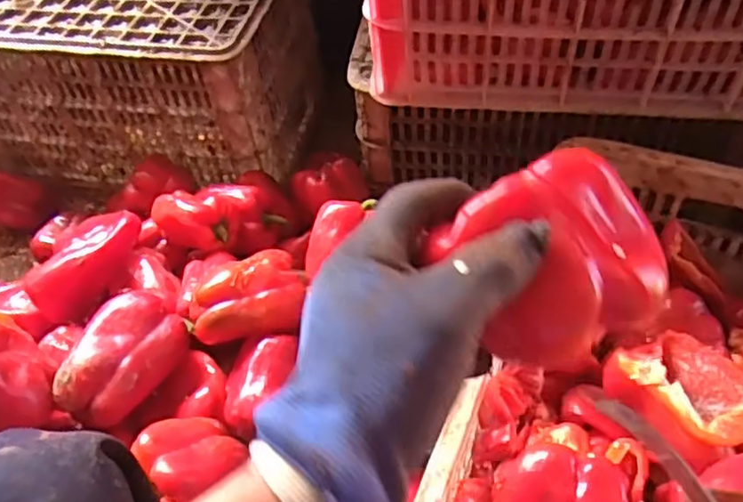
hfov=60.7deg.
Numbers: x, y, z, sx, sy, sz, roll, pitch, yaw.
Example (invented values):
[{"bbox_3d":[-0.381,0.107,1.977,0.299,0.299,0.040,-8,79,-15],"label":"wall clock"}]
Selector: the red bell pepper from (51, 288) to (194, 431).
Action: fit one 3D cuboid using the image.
[{"bbox_3d":[-0.224,0.096,0.574,0.071,0.055,0.125,13,53,16],"label":"red bell pepper"}]

